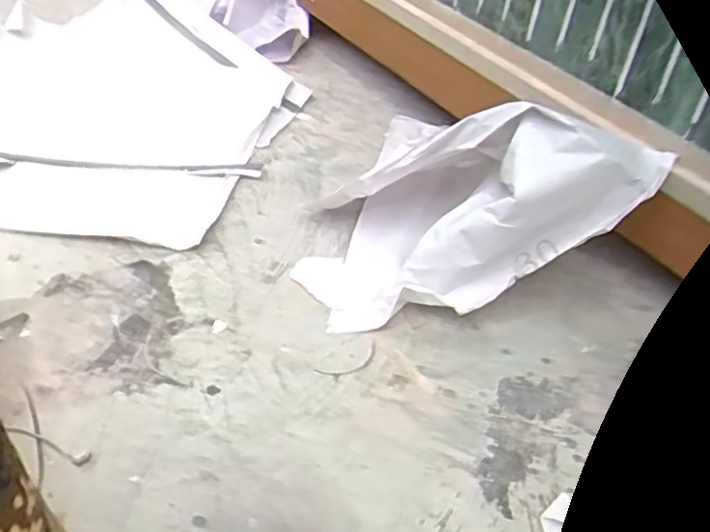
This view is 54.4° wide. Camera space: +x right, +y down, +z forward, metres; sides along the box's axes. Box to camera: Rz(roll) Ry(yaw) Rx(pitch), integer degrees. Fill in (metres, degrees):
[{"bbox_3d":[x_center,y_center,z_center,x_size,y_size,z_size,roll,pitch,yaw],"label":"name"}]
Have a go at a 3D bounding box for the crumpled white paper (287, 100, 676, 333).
[{"bbox_3d":[0.112,-0.081,0.754,0.329,0.191,0.232,-1,41,-9],"label":"crumpled white paper"}]

